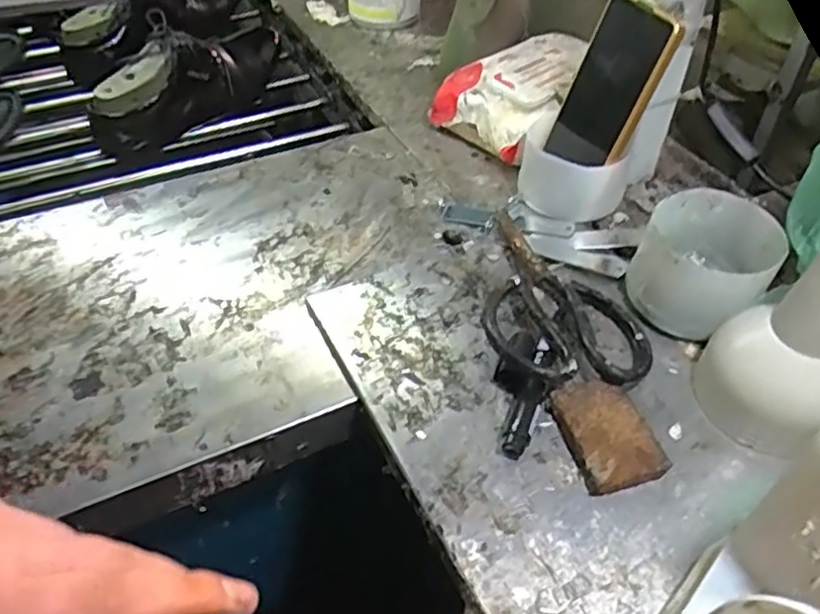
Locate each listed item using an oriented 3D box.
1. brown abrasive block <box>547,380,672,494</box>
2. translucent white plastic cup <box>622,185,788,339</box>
[{"bbox_3d":[0.118,0.076,0.421,0.048,0.015,0.070,-11,47,-12],"label":"brown abrasive block"},{"bbox_3d":[0.205,-0.030,0.485,0.083,0.064,0.104,24,51,21],"label":"translucent white plastic cup"}]

